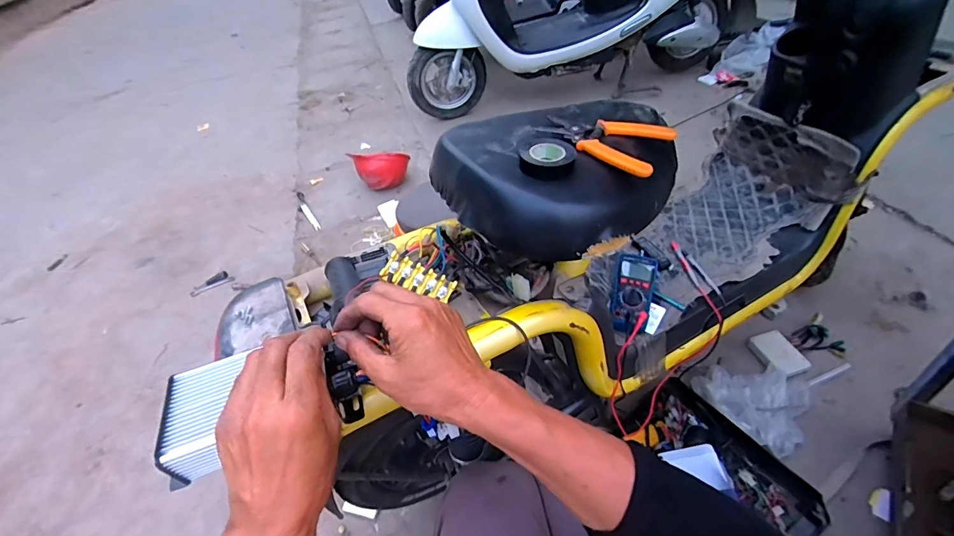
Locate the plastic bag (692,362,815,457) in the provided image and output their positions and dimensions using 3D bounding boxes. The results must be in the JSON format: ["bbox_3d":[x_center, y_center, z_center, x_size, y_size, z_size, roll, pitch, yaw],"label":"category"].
[{"bbox_3d":[0.615,0.279,0.931,0.194,0.039,0.216,-34,50,-24],"label":"plastic bag"}]

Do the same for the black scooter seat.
[{"bbox_3d":[0.090,-0.131,0.527,0.257,0.070,0.260,-4,44,4],"label":"black scooter seat"}]

